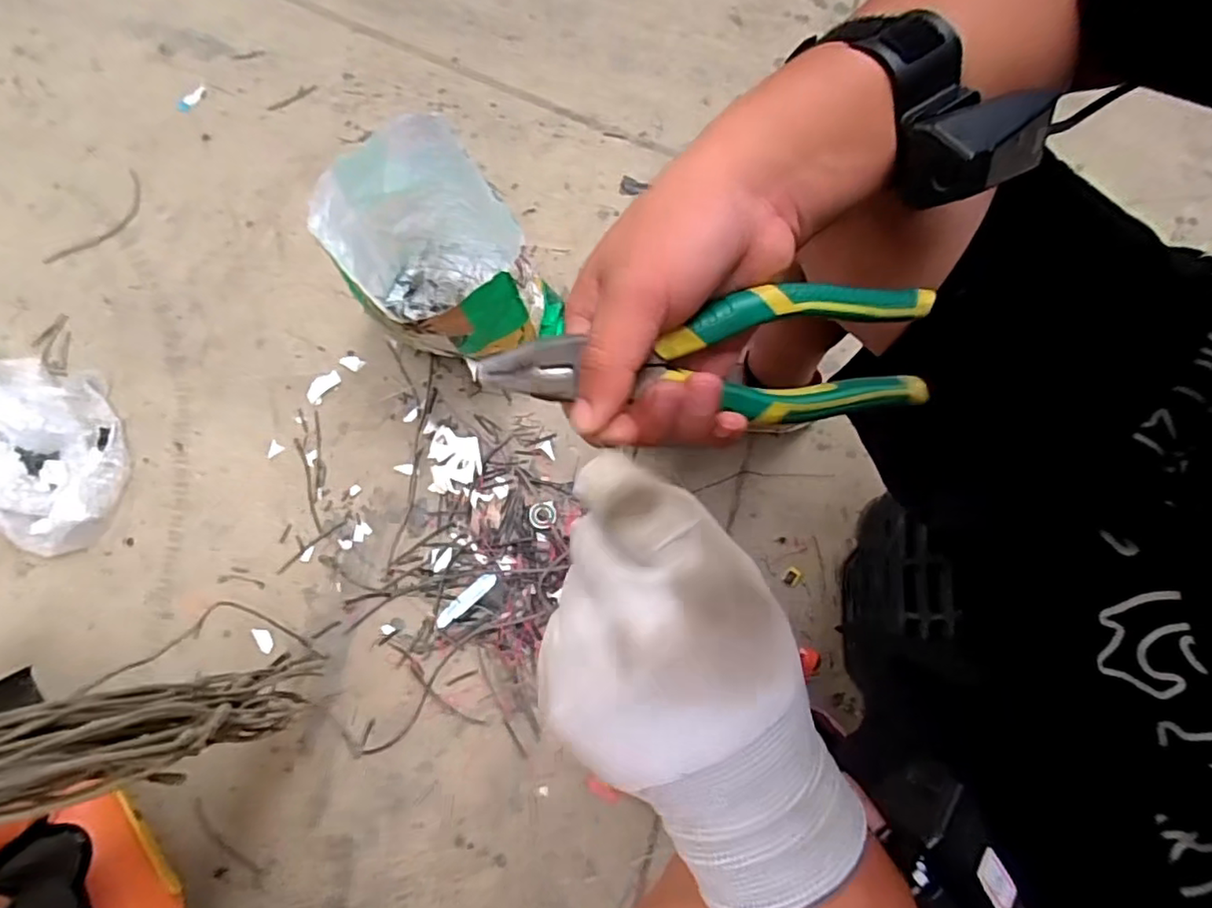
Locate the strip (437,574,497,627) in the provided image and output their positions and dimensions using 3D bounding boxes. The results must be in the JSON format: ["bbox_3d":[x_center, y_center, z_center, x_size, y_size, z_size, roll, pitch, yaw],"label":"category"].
[{"bbox_3d":[-0.176,0.183,0.779,0.090,0.004,0.025,-42,55,-4],"label":"strip"}]

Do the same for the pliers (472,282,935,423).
[{"bbox_3d":[0.046,-0.043,0.269,0.196,0.020,0.058,-2,106,-9],"label":"pliers"}]

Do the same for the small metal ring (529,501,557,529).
[{"bbox_3d":[-0.083,0.081,0.814,0.036,0.006,0.035,-1,76,3],"label":"small metal ring"}]

